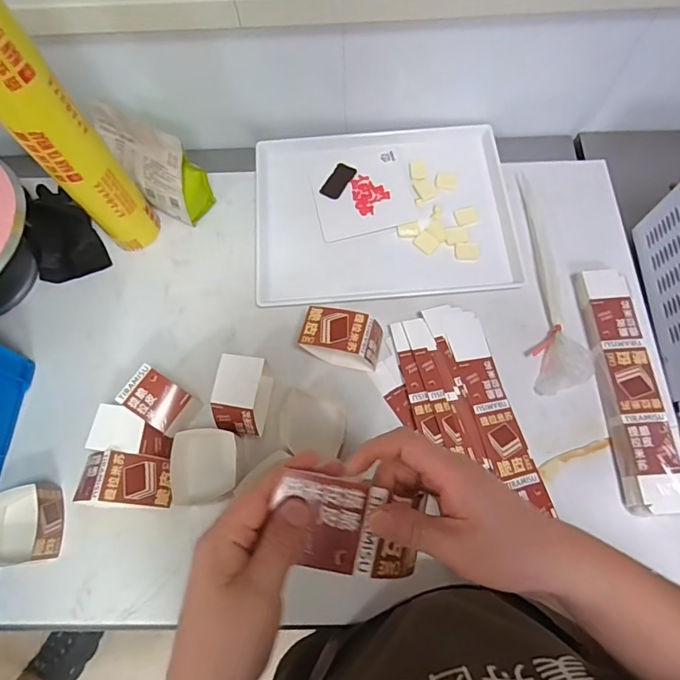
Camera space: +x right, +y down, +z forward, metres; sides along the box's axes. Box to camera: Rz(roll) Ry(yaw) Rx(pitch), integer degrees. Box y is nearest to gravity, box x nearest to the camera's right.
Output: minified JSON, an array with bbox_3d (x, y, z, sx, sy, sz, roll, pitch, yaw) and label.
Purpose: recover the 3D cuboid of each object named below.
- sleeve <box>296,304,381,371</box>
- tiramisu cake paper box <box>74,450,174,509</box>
[{"bbox_3d":[0.003,-0.002,0.668,0.114,0.083,0.065,14,71,7],"label":"sleeve"},{"bbox_3d":[-0.274,0.186,0.590,0.104,0.053,0.070,20,62,-36],"label":"tiramisu cake paper box"}]

